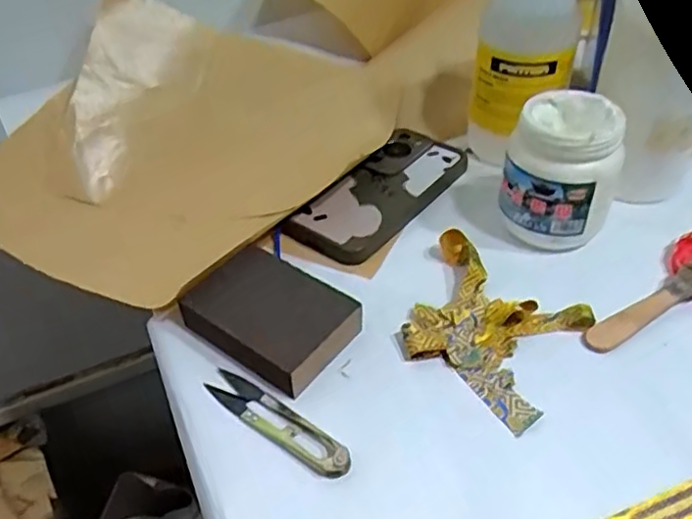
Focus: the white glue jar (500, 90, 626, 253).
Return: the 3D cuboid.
[{"bbox_3d":[0.152,-0.059,0.455,0.071,0.094,0.066,-1,42,1],"label":"white glue jar"}]

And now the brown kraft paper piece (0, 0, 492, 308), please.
[{"bbox_3d":[-0.075,-0.142,0.566,0.480,0.199,0.153,-33,49,-12],"label":"brown kraft paper piece"}]

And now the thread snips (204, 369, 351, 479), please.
[{"bbox_3d":[-0.040,0.091,0.366,0.102,0.013,0.020,27,49,28],"label":"thread snips"}]

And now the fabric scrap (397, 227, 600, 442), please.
[{"bbox_3d":[0.087,0.037,0.410,0.117,0.020,0.100,30,51,31],"label":"fabric scrap"}]

